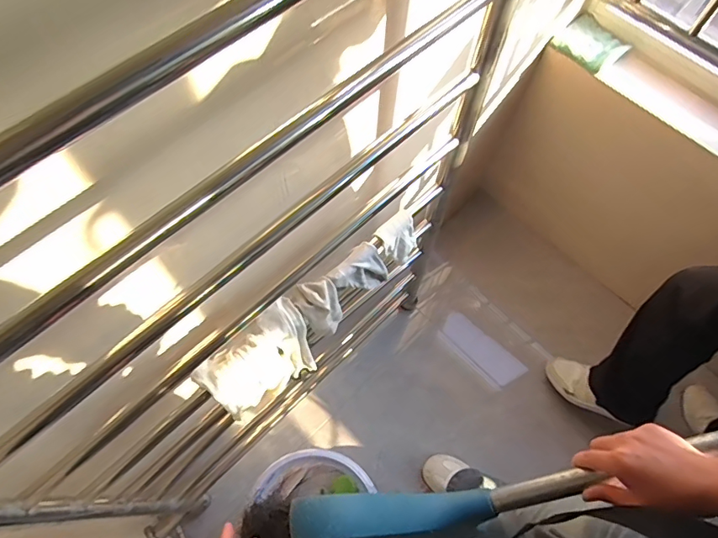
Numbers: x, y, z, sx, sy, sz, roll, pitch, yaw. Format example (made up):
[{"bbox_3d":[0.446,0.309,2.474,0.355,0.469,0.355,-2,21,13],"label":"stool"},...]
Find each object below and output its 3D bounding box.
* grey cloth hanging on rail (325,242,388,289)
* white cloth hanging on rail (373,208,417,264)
[{"bbox_3d":[-0.002,0.011,0.837,0.113,0.117,0.043,-37,72,-17],"label":"grey cloth hanging on rail"},{"bbox_3d":[0.069,-0.048,0.869,0.078,0.138,0.034,-40,72,-18],"label":"white cloth hanging on rail"}]

